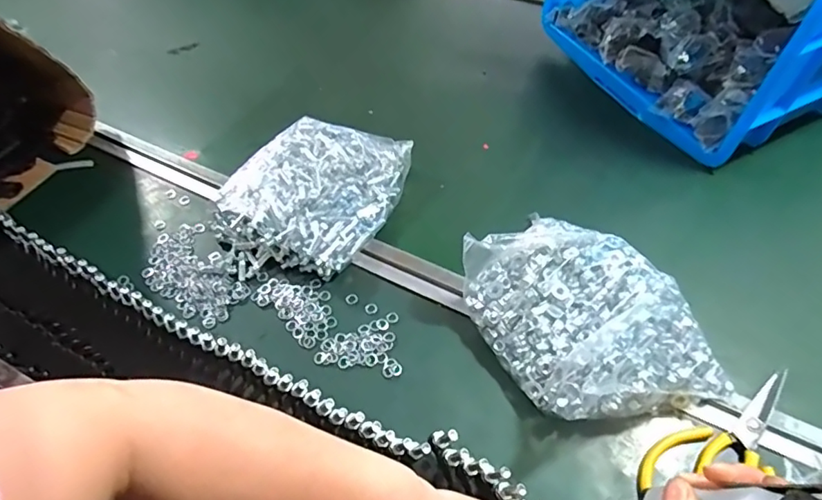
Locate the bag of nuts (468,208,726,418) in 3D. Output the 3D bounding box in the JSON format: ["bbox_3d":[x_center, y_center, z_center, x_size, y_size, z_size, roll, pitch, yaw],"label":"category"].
[{"bbox_3d":[0.160,0.062,0.506,0.165,0.072,0.233,-26,56,-17],"label":"bag of nuts"}]

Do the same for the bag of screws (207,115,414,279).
[{"bbox_3d":[-0.121,-0.073,0.645,0.194,0.039,0.230,19,55,17],"label":"bag of screws"}]

